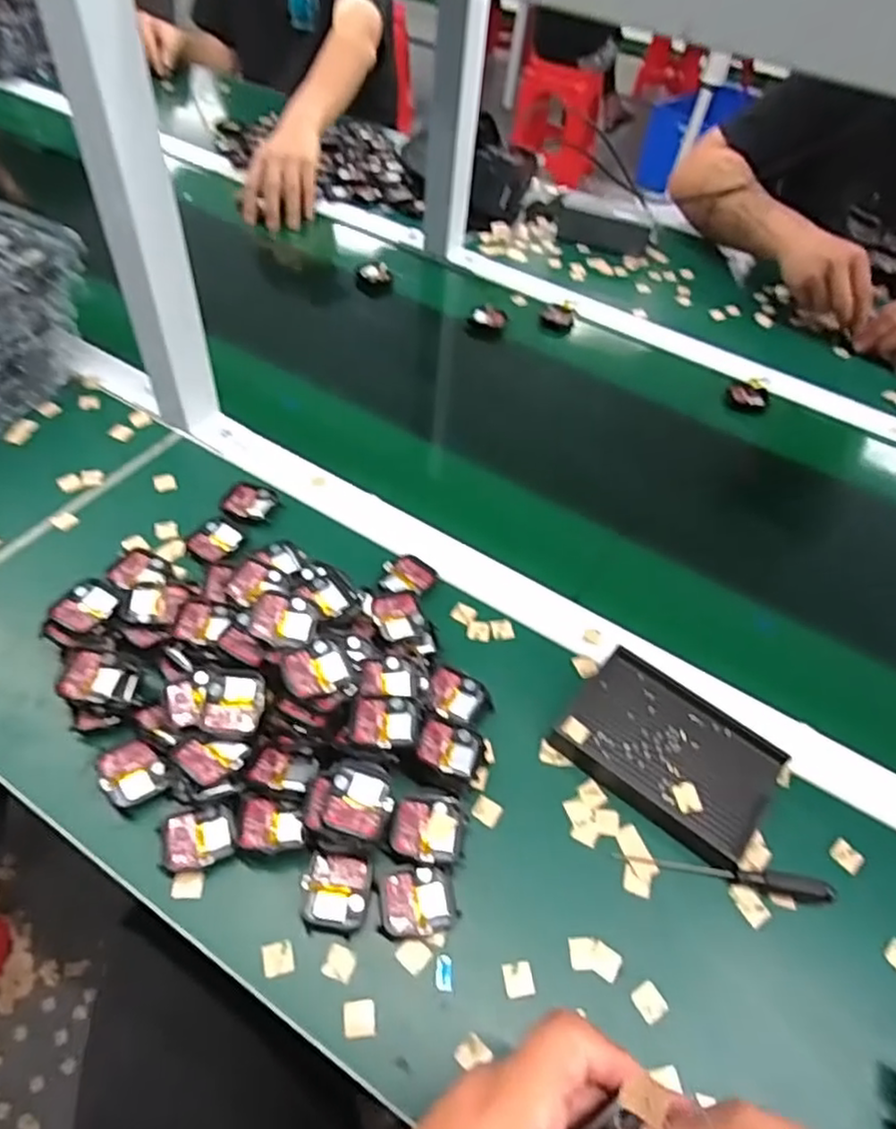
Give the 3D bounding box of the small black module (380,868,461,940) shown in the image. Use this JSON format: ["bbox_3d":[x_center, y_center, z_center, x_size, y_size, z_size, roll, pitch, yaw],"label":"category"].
[{"bbox_3d":[-0.018,0.196,0.395,0.043,0.008,0.035,-3,52,-10],"label":"small black module"}]

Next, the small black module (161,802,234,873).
[{"bbox_3d":[-0.151,0.165,0.412,0.041,0.011,0.035,-7,53,-13],"label":"small black module"}]

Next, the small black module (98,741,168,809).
[{"bbox_3d":[-0.200,0.129,0.430,0.035,0.012,0.044,-24,58,-24],"label":"small black module"}]

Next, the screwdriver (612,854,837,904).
[{"bbox_3d":[0.172,0.190,0.422,0.129,0.014,0.013,13,51,3],"label":"screwdriver"}]

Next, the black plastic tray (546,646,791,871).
[{"bbox_3d":[0.151,0.126,0.463,0.132,0.020,0.088,34,55,19],"label":"black plastic tray"}]

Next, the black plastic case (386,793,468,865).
[{"bbox_3d":[-0.012,0.163,0.419,0.044,0.018,0.042,10,51,3],"label":"black plastic case"}]

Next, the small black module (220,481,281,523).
[{"bbox_3d":[-0.169,-0.053,0.583,0.043,0.008,0.041,17,51,7],"label":"small black module"}]

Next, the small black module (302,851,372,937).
[{"bbox_3d":[-0.065,0.192,0.400,0.038,0.009,0.043,7,51,-1],"label":"small black module"}]

